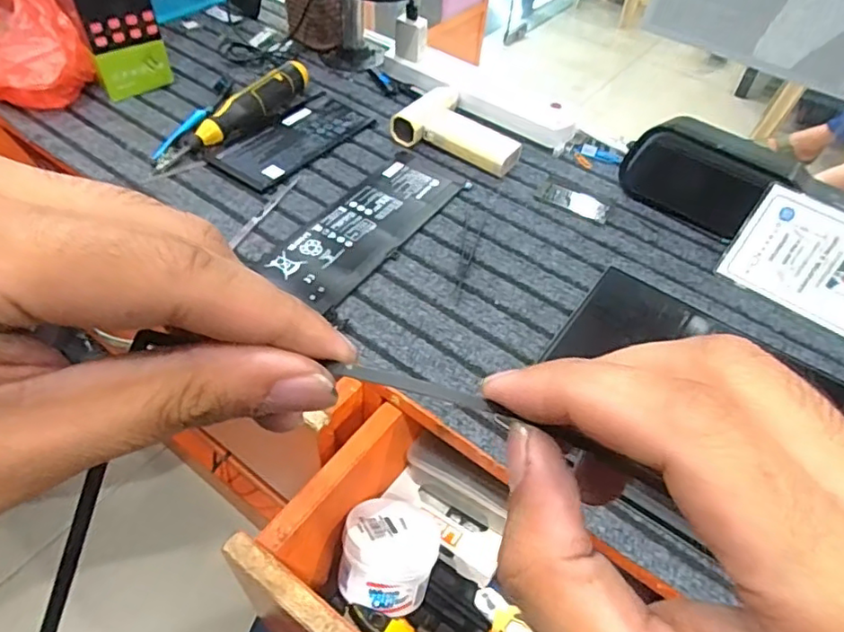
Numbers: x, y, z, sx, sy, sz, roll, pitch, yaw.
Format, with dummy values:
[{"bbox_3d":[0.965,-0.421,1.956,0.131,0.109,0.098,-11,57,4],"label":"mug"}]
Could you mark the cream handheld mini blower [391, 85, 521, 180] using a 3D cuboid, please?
[{"bbox_3d":[0.049,-0.217,0.675,0.141,0.034,0.096,23,50,15],"label":"cream handheld mini blower"}]

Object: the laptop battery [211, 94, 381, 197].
[{"bbox_3d":[-0.141,-0.201,0.661,0.086,0.008,0.184,31,53,20],"label":"laptop battery"}]

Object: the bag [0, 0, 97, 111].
[{"bbox_3d":[-0.443,-0.317,0.628,0.120,0.168,0.131,-35,60,-30],"label":"bag"}]

